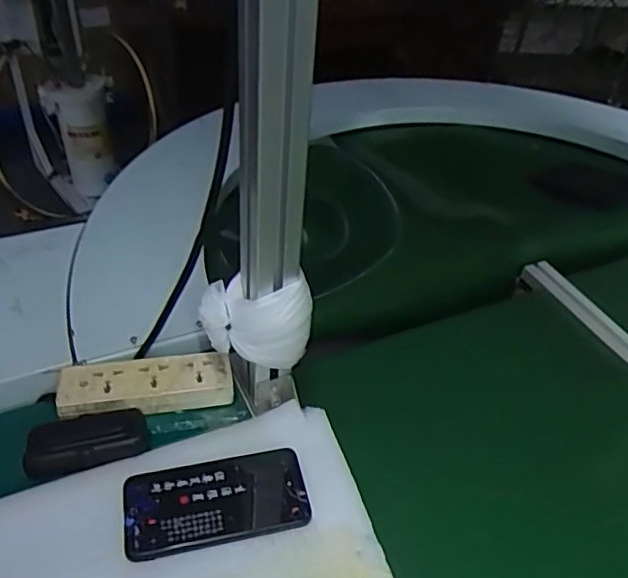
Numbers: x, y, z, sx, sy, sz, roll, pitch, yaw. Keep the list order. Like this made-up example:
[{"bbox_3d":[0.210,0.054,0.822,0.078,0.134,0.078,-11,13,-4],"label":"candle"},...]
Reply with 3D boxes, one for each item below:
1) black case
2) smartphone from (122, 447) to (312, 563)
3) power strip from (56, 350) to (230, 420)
[{"bbox_3d":[-0.214,0.142,0.563,0.107,0.024,0.054,-10,42,-16],"label":"black case"},{"bbox_3d":[-0.085,0.185,0.524,0.154,0.009,0.078,-7,42,-13],"label":"smartphone"},{"bbox_3d":[-0.171,0.100,0.613,0.169,0.025,0.055,-6,41,-12],"label":"power strip"}]

